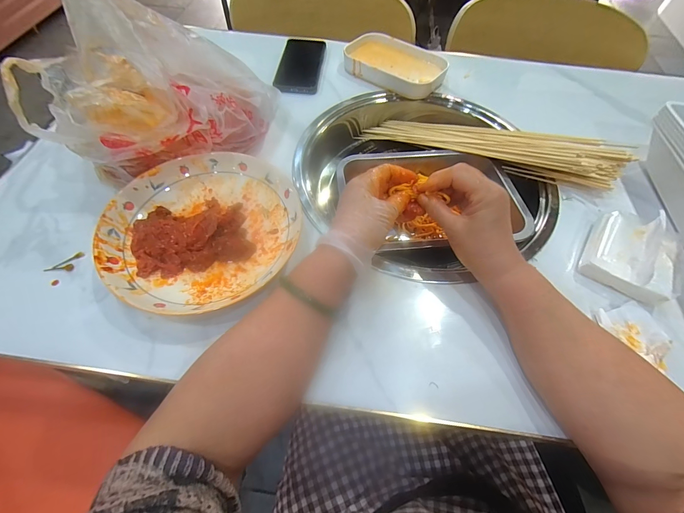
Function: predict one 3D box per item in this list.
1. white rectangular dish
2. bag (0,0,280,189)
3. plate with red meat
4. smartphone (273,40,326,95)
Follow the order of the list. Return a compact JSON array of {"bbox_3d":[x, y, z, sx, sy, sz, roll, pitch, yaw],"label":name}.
[{"bbox_3d":[0.098,-0.363,0.594,0.185,0.035,0.128,31,63,15],"label":"white rectangular dish"},{"bbox_3d":[-0.246,-0.229,0.401,0.240,0.179,0.279,35,64,17],"label":"bag"},{"bbox_3d":[-0.164,-0.033,0.385,0.220,0.043,0.219,1,59,-2],"label":"plate with red meat"},{"bbox_3d":[-0.079,-0.368,0.603,0.080,0.015,0.176,5,59,1],"label":"smartphone"}]

